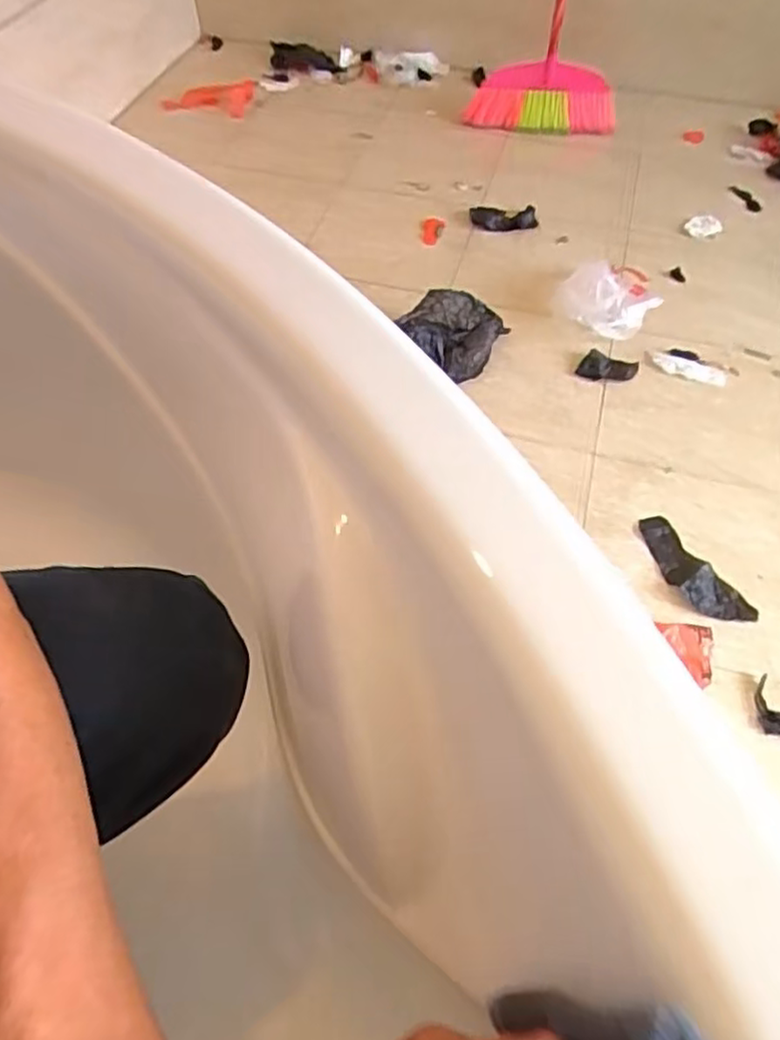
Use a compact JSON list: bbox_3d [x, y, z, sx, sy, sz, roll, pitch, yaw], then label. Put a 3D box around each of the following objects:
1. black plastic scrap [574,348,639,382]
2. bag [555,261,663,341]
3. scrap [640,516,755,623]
[{"bbox_3d":[0.353,-0.245,1.109,0.086,0.013,0.064,20,58,13],"label":"black plastic scrap"},{"bbox_3d":[0.388,-0.388,1.175,0.189,0.058,0.172,-21,59,-14],"label":"bag"},{"bbox_3d":[0.394,0.067,0.899,0.064,0.013,0.182,-27,60,-17],"label":"scrap"}]

